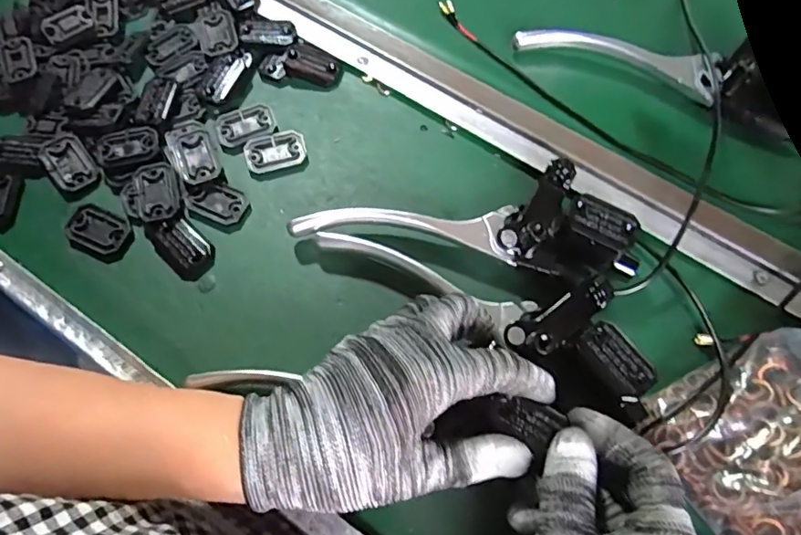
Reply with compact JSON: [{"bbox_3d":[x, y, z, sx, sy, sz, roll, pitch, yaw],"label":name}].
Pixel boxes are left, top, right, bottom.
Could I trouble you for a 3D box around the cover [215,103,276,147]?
[{"bbox_3d":[-0.111,-0.102,0.387,0.040,0.005,0.031,-20,72,-5],"label":"cover"}]

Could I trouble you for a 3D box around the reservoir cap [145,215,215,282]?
[{"bbox_3d":[-0.143,-0.014,0.353,0.049,0.006,0.028,39,77,13],"label":"reservoir cap"}]

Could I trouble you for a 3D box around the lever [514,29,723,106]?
[{"bbox_3d":[0.150,-0.146,0.380,0.139,0.016,0.038,13,76,8],"label":"lever"}]

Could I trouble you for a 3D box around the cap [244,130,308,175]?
[{"bbox_3d":[-0.087,-0.081,0.378,0.041,0.004,0.026,-16,72,-4],"label":"cap"}]

